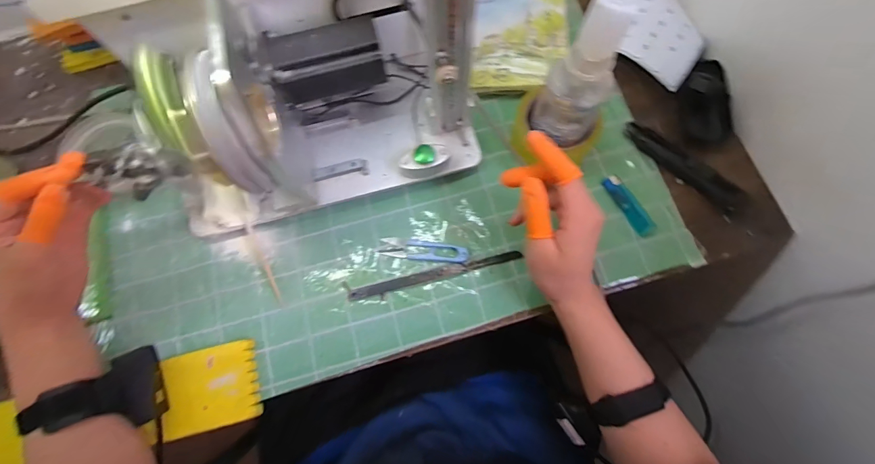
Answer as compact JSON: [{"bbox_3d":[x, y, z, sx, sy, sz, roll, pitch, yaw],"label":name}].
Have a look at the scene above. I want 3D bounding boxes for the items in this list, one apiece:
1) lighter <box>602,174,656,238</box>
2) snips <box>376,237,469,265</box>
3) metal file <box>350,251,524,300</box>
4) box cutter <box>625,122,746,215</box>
[{"bbox_3d":[0.224,-0.032,0.448,0.019,0.010,0.081,-26,74,-6],"label":"lighter"},{"bbox_3d":[-0.015,0.021,0.443,0.101,0.009,0.025,6,74,3],"label":"snips"},{"bbox_3d":[-0.002,0.047,0.436,0.197,0.006,0.014,-14,73,-2],"label":"metal file"},{"bbox_3d":[0.290,-0.080,0.455,0.022,0.019,0.152,-43,77,-10],"label":"box cutter"}]

